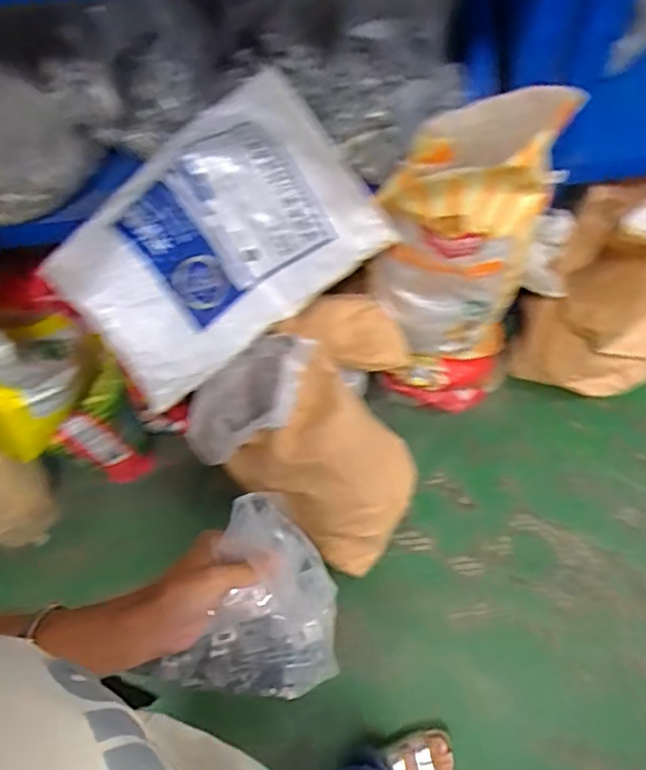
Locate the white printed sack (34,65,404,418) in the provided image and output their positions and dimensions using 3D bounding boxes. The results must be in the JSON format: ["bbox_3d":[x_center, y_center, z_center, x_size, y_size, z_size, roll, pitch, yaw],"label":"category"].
[{"bbox_3d":[-0.193,-0.279,1.082,0.568,0.122,0.398,-39,95,-11],"label":"white printed sack"}]

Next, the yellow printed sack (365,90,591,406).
[{"bbox_3d":[0.276,-0.224,1.250,0.324,0.803,0.175,-6,51,-2],"label":"yellow printed sack"}]

